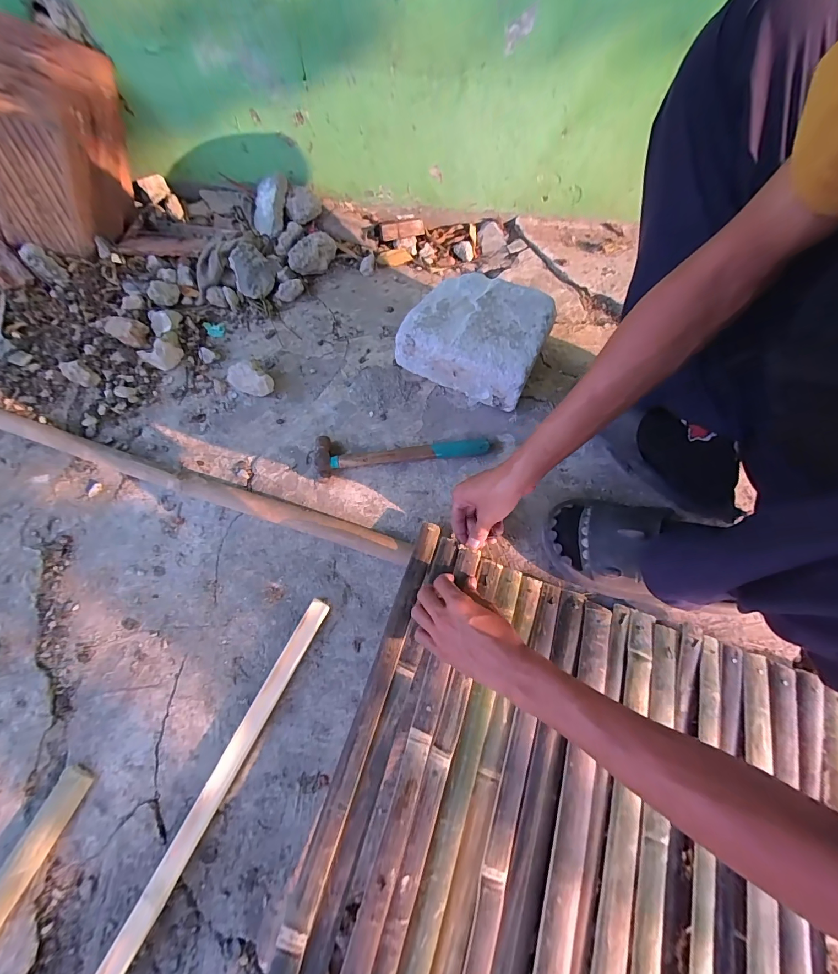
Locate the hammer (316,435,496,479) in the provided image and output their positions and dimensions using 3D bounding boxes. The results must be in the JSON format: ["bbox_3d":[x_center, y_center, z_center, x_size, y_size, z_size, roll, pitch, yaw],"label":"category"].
[{"bbox_3d":[-0.026,-0.058,0.618,0.273,0.023,0.064,-5,68,-1],"label":"hammer"}]

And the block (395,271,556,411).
[{"bbox_3d":[0.103,-0.255,0.651,0.218,0.102,0.183,26,70,14],"label":"block"}]

